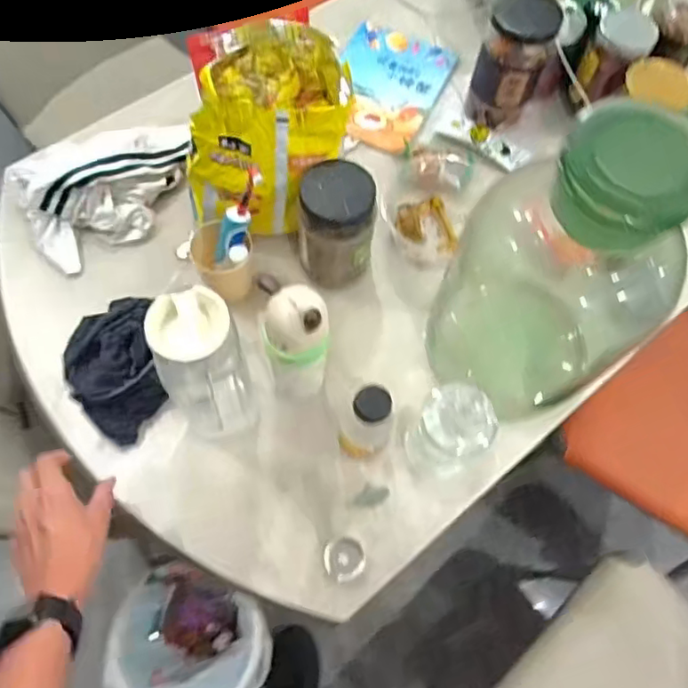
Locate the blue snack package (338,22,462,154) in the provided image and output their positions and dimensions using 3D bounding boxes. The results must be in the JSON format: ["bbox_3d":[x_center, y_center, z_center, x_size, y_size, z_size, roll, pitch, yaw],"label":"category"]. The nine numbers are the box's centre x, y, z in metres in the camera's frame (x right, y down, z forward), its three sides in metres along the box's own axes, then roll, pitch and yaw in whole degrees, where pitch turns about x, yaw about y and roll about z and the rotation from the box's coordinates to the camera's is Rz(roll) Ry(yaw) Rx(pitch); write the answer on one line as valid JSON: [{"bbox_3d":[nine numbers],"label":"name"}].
[{"bbox_3d":[0.071,-0.435,0.970,0.175,0.008,0.255,25,68,7],"label":"blue snack package"}]

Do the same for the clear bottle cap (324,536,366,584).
[{"bbox_3d":[0.002,0.245,0.668,0.046,0.028,0.047,1,67,-3],"label":"clear bottle cap"}]

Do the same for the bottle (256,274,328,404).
[{"bbox_3d":[-0.054,-0.001,0.662,0.065,0.222,0.068,1,67,-3],"label":"bottle"}]

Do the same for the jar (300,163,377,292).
[{"bbox_3d":[-0.008,-0.154,0.759,0.091,0.166,0.086,1,67,-3],"label":"jar"}]

